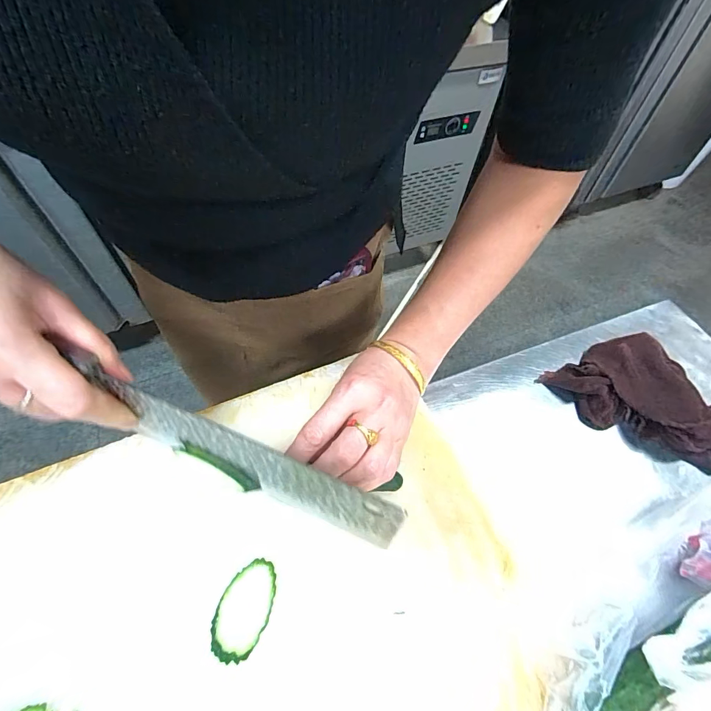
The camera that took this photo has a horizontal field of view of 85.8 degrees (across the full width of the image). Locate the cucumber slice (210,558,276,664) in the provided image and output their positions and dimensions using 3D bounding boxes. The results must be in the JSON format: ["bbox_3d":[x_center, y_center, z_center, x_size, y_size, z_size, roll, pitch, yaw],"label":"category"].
[{"bbox_3d":[-0.073,0.166,0.252,0.033,0.004,0.056,15,57,6],"label":"cucumber slice"}]

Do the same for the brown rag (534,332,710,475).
[{"bbox_3d":[0.283,0.045,0.358,0.117,0.044,0.165,-31,64,-21],"label":"brown rag"}]

